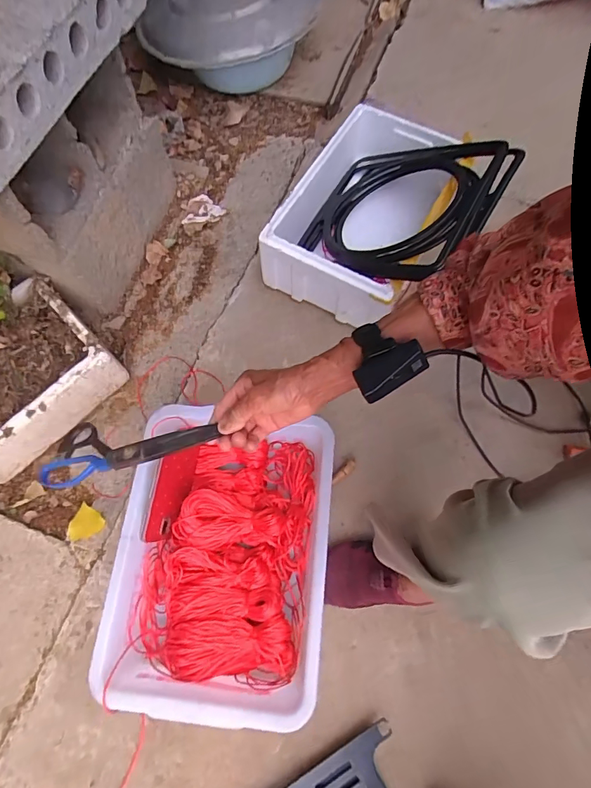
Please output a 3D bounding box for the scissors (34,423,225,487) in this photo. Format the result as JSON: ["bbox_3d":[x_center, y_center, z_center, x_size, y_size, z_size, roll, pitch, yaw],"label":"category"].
[{"bbox_3d":[-0.211,0.066,0.550,0.255,0.031,0.090,-9,65,23],"label":"scissors"}]

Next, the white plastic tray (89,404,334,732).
[{"bbox_3d":[-0.109,0.236,0.678,0.296,0.108,0.415,5,70,1],"label":"white plastic tray"}]

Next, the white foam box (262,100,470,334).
[{"bbox_3d":[0.143,-0.346,0.873,0.256,0.174,0.399,26,71,14],"label":"white foam box"}]

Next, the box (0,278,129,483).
[{"bbox_3d":[-0.507,-0.034,0.798,0.241,0.110,0.310,42,74,14],"label":"box"}]

